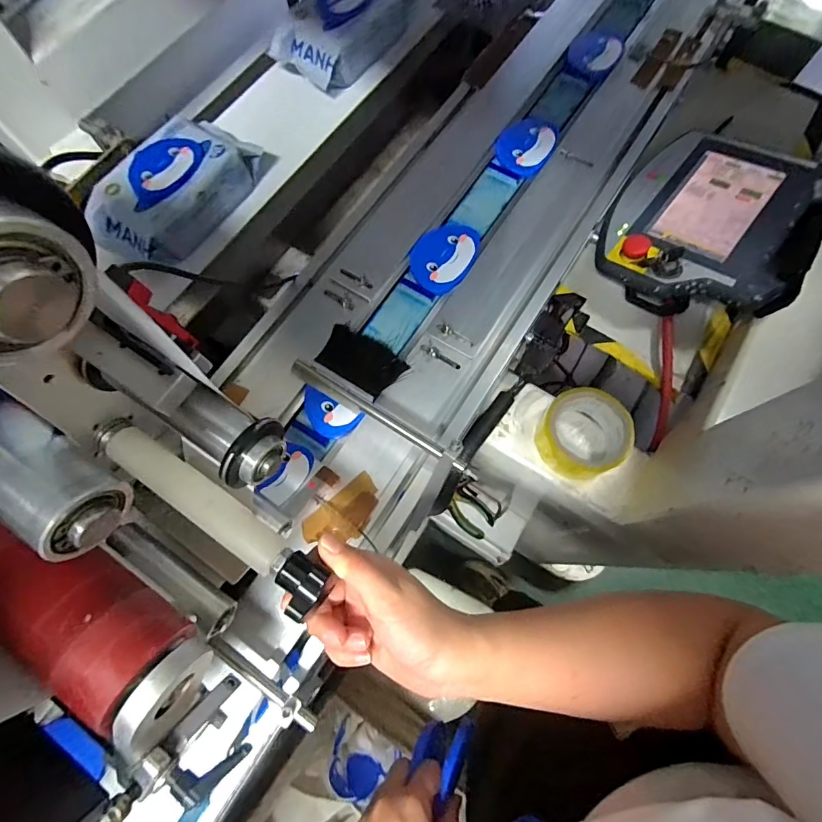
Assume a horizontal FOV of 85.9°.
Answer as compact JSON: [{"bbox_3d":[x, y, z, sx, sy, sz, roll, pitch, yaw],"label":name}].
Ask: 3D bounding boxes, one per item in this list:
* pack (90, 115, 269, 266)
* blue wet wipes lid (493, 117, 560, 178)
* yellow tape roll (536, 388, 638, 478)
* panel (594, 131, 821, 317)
[{"bbox_3d":[-0.294,-0.284,0.553,0.115,0.063,0.225,26,74,9],"label":"pack"},{"bbox_3d":[0.146,-0.340,0.561,0.070,0.011,0.094,26,74,9],"label":"blue wet wipes lid"},{"bbox_3d":[0.199,0.028,0.515,0.095,0.052,0.096,0,71,1],"label":"yellow tape roll"},{"bbox_3d":[0.348,-0.218,0.517,0.207,0.070,0.238,33,75,11],"label":"panel"}]

